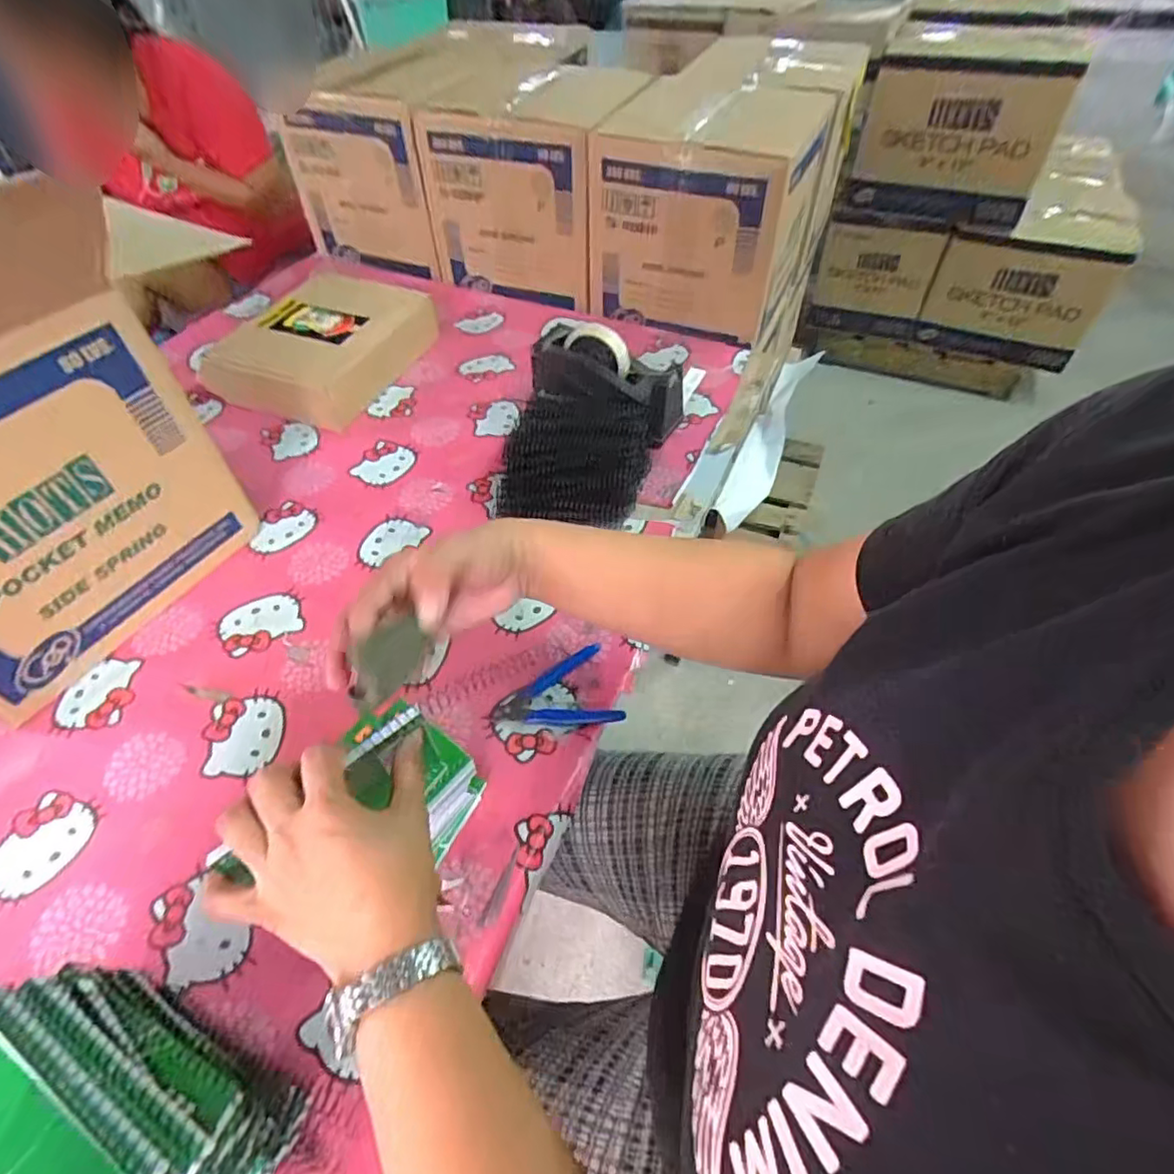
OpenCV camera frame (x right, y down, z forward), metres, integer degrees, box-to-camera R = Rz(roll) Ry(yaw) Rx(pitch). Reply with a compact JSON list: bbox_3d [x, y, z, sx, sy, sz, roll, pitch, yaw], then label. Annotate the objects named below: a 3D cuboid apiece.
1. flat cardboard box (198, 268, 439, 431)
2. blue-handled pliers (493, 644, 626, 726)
[{"bbox_3d":[-0.380,-0.358,0.901,0.241,0.080,0.265,19,54,14],"label":"flat cardboard box"},{"bbox_3d":[-0.030,0.106,0.576,0.112,0.015,0.081,-17,54,-13],"label":"blue-handled pliers"}]

